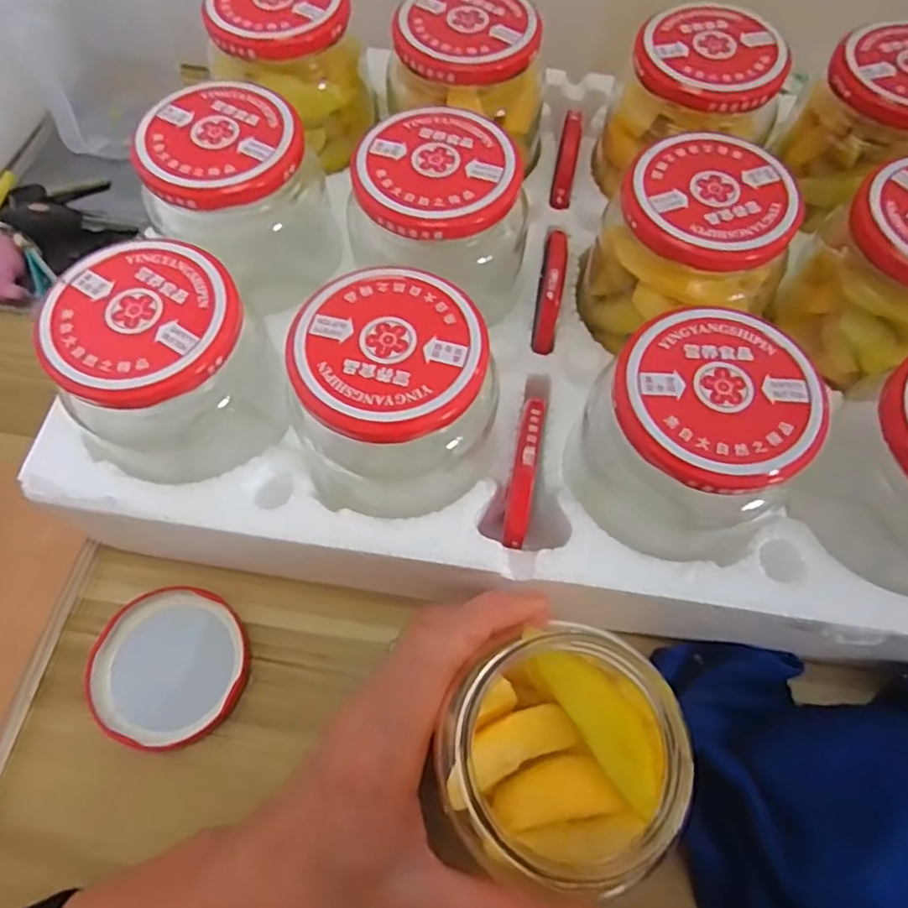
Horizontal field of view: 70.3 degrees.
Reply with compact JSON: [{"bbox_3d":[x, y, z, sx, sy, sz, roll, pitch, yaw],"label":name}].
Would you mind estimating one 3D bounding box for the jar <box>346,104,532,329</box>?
[{"bbox_3d":[-0.004,-0.099,0.295,0.072,0.072,0.074,0,65,0],"label":"jar"}]

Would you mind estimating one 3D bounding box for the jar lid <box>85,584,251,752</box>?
[{"bbox_3d":[-0.133,0.099,0.302,0.070,0.007,0.070,0,63,0],"label":"jar lid"}]

